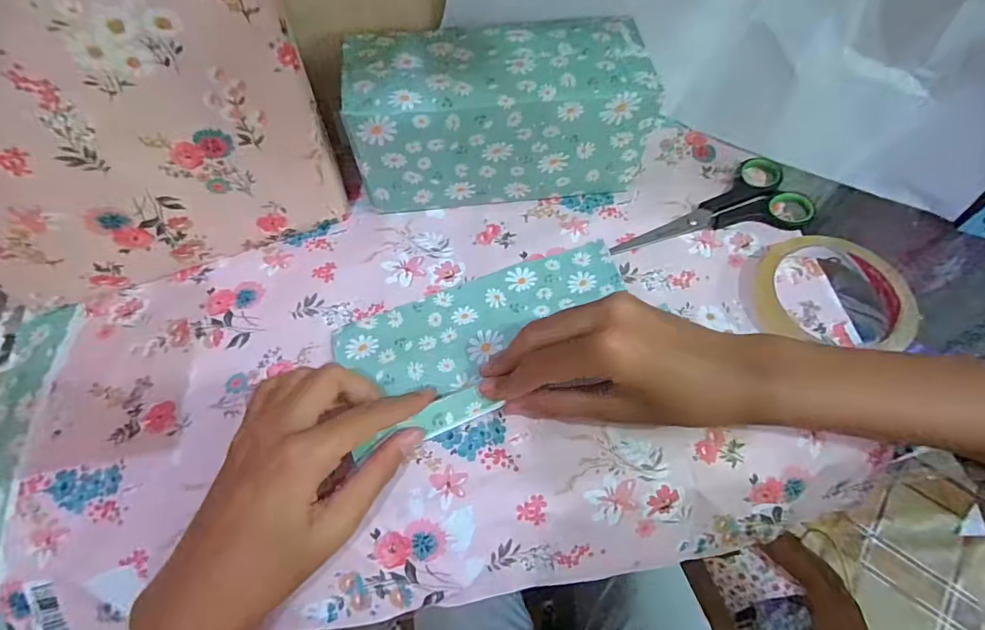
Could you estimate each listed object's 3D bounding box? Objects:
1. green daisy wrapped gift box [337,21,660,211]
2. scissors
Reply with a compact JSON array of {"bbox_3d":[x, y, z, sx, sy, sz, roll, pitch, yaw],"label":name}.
[{"bbox_3d":[0.004,-0.131,0.330,0.187,0.084,0.077,-10,60,-4],"label":"green daisy wrapped gift box"},{"bbox_3d":[0.151,-0.073,0.347,0.147,0.006,0.061,-18,61,-9],"label":"scissors"}]

